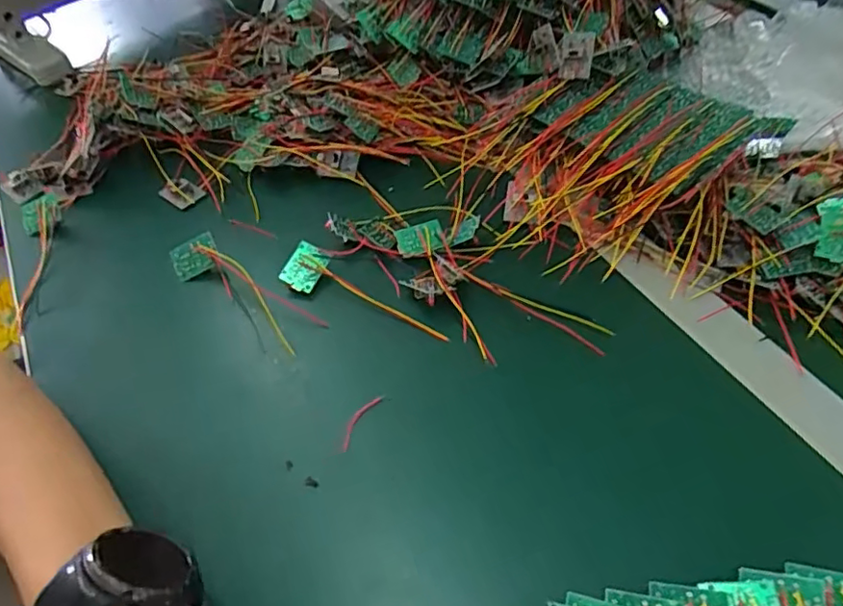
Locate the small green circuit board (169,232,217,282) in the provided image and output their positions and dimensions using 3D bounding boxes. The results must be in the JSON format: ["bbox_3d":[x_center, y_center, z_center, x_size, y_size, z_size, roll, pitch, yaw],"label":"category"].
[{"bbox_3d":[-0.172,-0.034,0.448,0.035,0.025,0.009,-26,6,5],"label":"small green circuit board"}]

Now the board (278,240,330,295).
[{"bbox_3d":[-0.086,-0.026,0.438,0.027,0.004,0.034,34,81,-1],"label":"board"}]

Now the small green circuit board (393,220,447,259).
[{"bbox_3d":[0.000,-0.049,0.447,0.036,0.005,0.029,-13,50,-8],"label":"small green circuit board"}]

